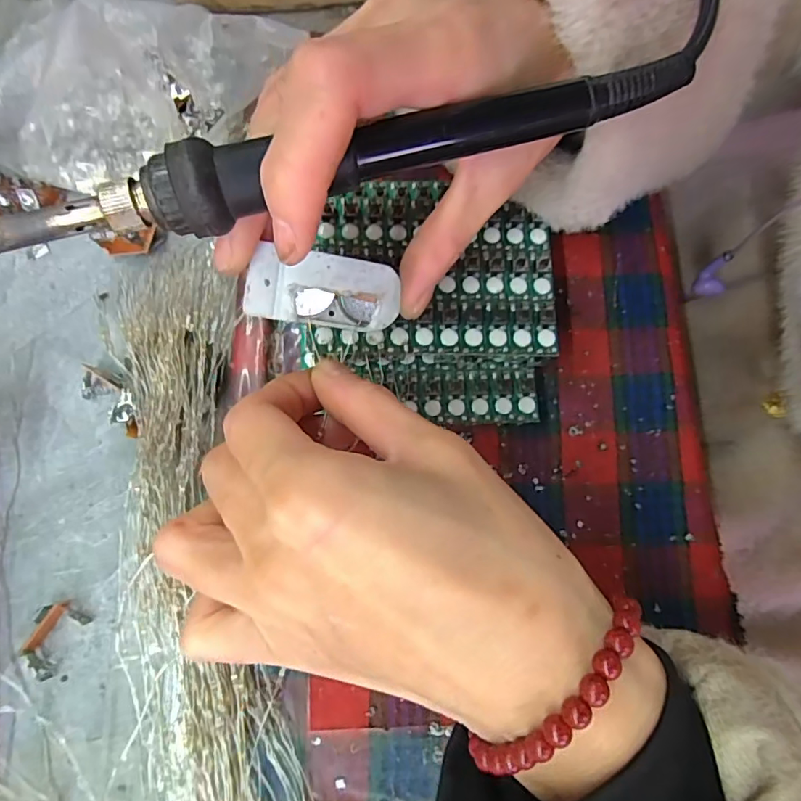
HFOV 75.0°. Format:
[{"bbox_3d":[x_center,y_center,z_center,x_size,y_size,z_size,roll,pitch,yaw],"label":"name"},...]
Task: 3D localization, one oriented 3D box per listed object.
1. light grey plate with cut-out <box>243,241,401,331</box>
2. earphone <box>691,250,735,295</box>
[{"bbox_3d":[-0.025,-0.036,0.172,0.049,0.006,0.024,1,114,-19],"label":"light grey plate with cut-out"},{"bbox_3d":[0.171,-0.070,0.281,0.014,0.030,0.010,0,54,-1],"label":"earphone"}]

